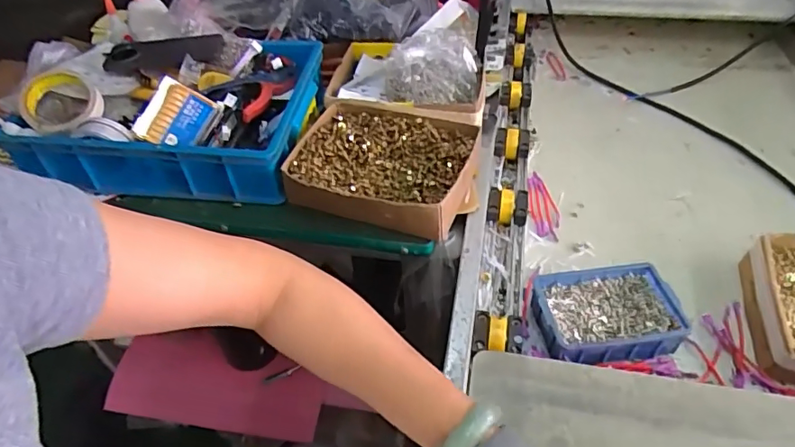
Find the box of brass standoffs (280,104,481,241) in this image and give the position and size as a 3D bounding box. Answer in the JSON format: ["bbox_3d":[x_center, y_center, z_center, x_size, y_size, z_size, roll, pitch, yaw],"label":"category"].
[{"bbox_3d":[-0.015,-0.075,0.656,0.219,0.049,0.182,14,46,17],"label":"box of brass standoffs"}]

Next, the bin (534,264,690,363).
[{"bbox_3d":[0.232,0.103,0.578,0.155,0.042,0.108,-7,44,-4],"label":"bin"}]

